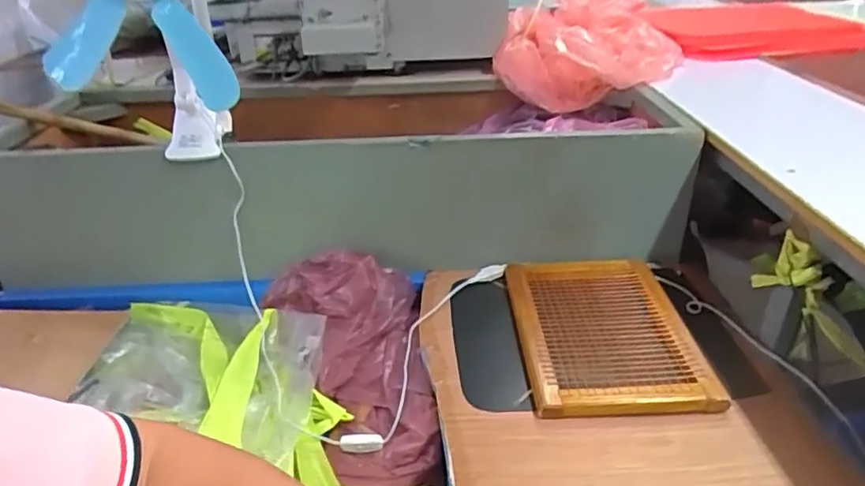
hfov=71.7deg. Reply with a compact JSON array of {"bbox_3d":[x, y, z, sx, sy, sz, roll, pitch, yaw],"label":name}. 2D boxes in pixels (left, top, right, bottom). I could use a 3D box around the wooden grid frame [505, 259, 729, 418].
[{"bbox_3d":[0.247,0.119,0.886,0.243,0.040,0.324,-2,30,-1],"label":"wooden grid frame"}]

